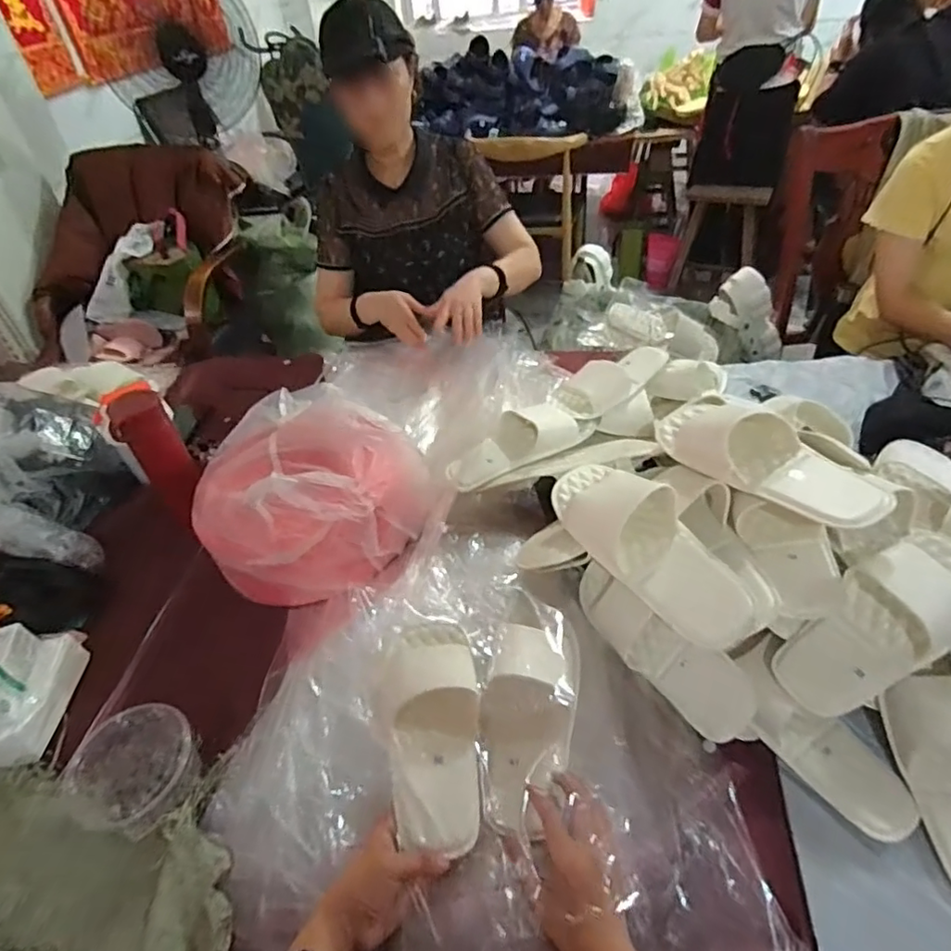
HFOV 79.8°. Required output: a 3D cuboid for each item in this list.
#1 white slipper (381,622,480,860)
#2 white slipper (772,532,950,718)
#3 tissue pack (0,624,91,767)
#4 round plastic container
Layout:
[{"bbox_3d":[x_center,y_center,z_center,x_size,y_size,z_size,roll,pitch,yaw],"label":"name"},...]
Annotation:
[{"bbox_3d":[-0.044,0.248,0.572,0.096,0.055,0.214,-7,54,-1],"label":"white slipper"},{"bbox_3d":[0.413,0.148,0.573,0.238,0.066,0.101,-38,47,-2],"label":"white slipper"},{"bbox_3d":[-0.536,0.242,0.651,0.097,0.086,0.150,-7,42,0],"label":"tissue pack"},{"bbox_3d":[-0.340,0.293,0.570,0.109,0.057,0.110,11,45,18],"label":"round plastic container"}]

